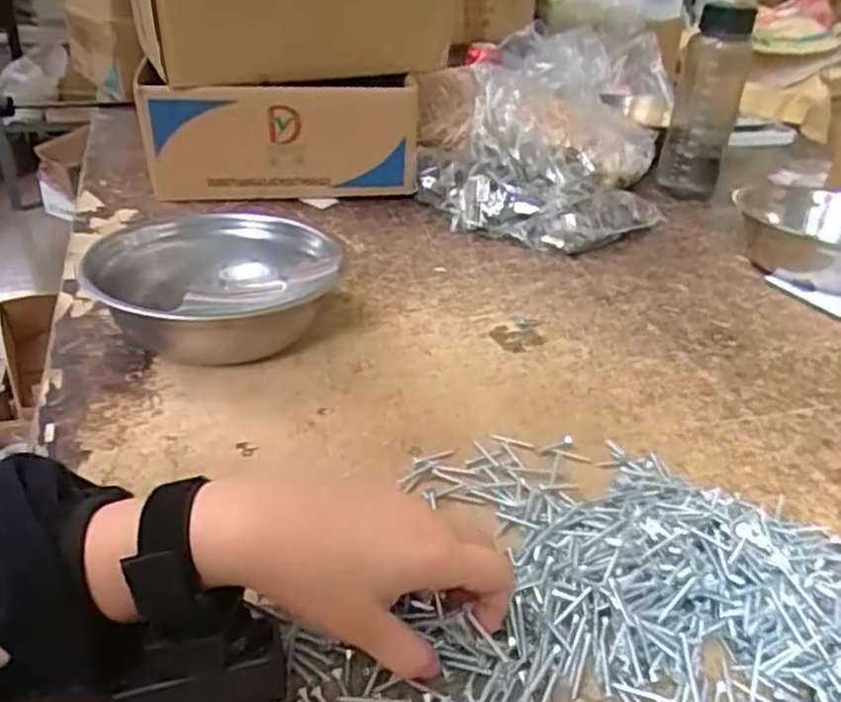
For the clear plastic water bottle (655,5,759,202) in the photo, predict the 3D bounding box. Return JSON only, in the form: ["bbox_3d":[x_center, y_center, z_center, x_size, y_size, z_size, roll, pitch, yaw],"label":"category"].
[{"bbox_3d":[0.391,-0.340,0.995,0.083,0.232,0.093,16,32,17],"label":"clear plastic water bottle"}]

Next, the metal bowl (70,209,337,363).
[{"bbox_3d":[-0.164,-0.049,0.582,0.186,0.079,0.203,-2,31,-13],"label":"metal bowl"}]

